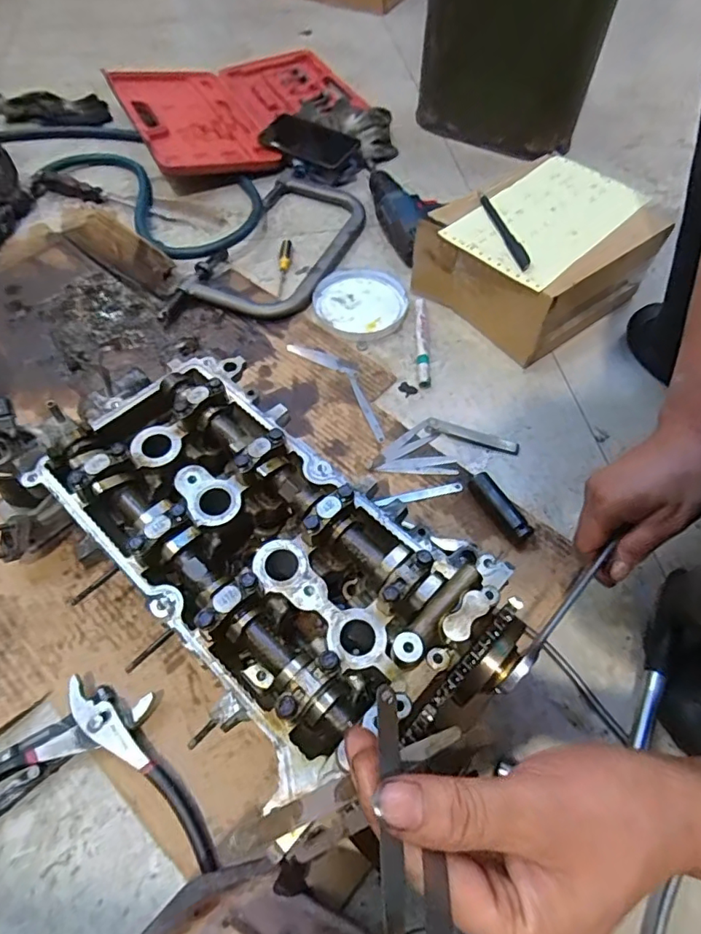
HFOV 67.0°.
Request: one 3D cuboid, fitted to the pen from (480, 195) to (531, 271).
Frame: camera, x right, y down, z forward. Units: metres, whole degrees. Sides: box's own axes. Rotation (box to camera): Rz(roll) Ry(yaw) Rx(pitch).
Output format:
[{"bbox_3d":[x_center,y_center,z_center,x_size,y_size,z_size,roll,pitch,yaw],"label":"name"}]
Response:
[{"bbox_3d":[0.178,-0.271,0.608,0.016,0.008,0.138,-10,60,-6],"label":"pen"}]

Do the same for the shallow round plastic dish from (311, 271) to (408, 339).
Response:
[{"bbox_3d":[0.015,-0.220,0.708,0.121,0.008,0.124,-15,61,-8],"label":"shallow round plastic dish"}]

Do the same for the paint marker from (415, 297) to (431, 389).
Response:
[{"bbox_3d":[0.091,-0.161,0.669,0.015,0.013,0.145,1,60,1],"label":"paint marker"}]

